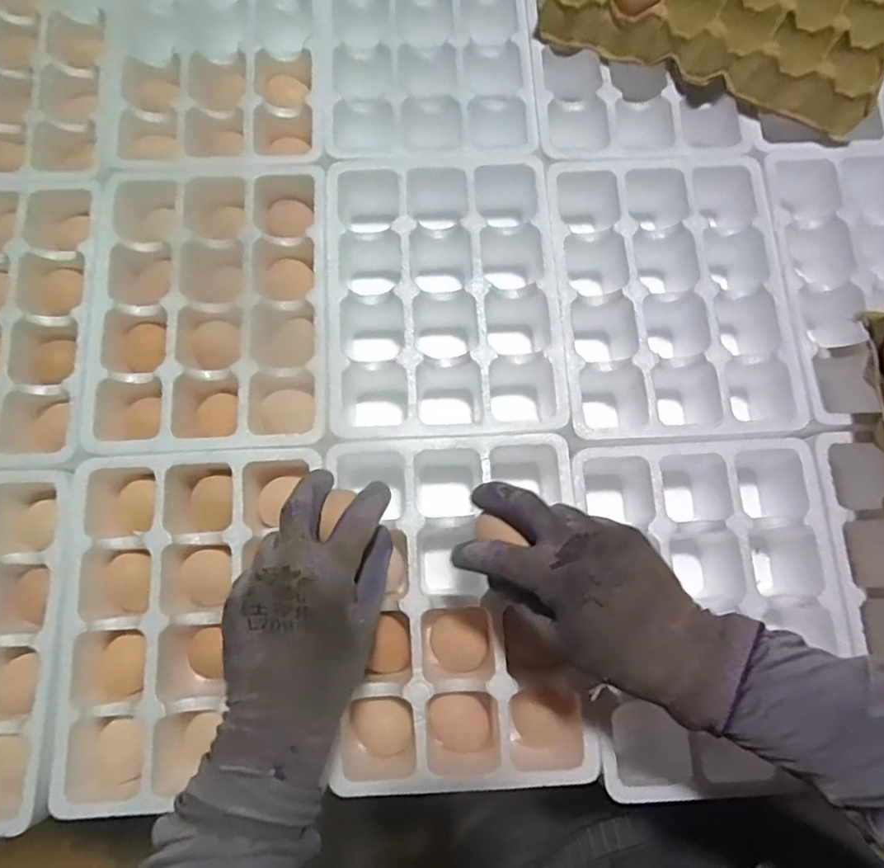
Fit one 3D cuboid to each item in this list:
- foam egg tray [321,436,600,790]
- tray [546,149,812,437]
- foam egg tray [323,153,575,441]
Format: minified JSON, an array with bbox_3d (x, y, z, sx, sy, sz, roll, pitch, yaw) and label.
[{"bbox_3d":[0.013,0.127,0.446,0.176,0.064,0.238,-4,76,-2],"label":"foam egg tray"},{"bbox_3d":[0.187,-0.115,0.506,0.186,0.075,0.249,-3,77,-2],"label":"tray"},{"bbox_3d":[0.001,-0.112,0.505,0.185,0.074,0.245,-3,77,-2],"label":"foam egg tray"}]

